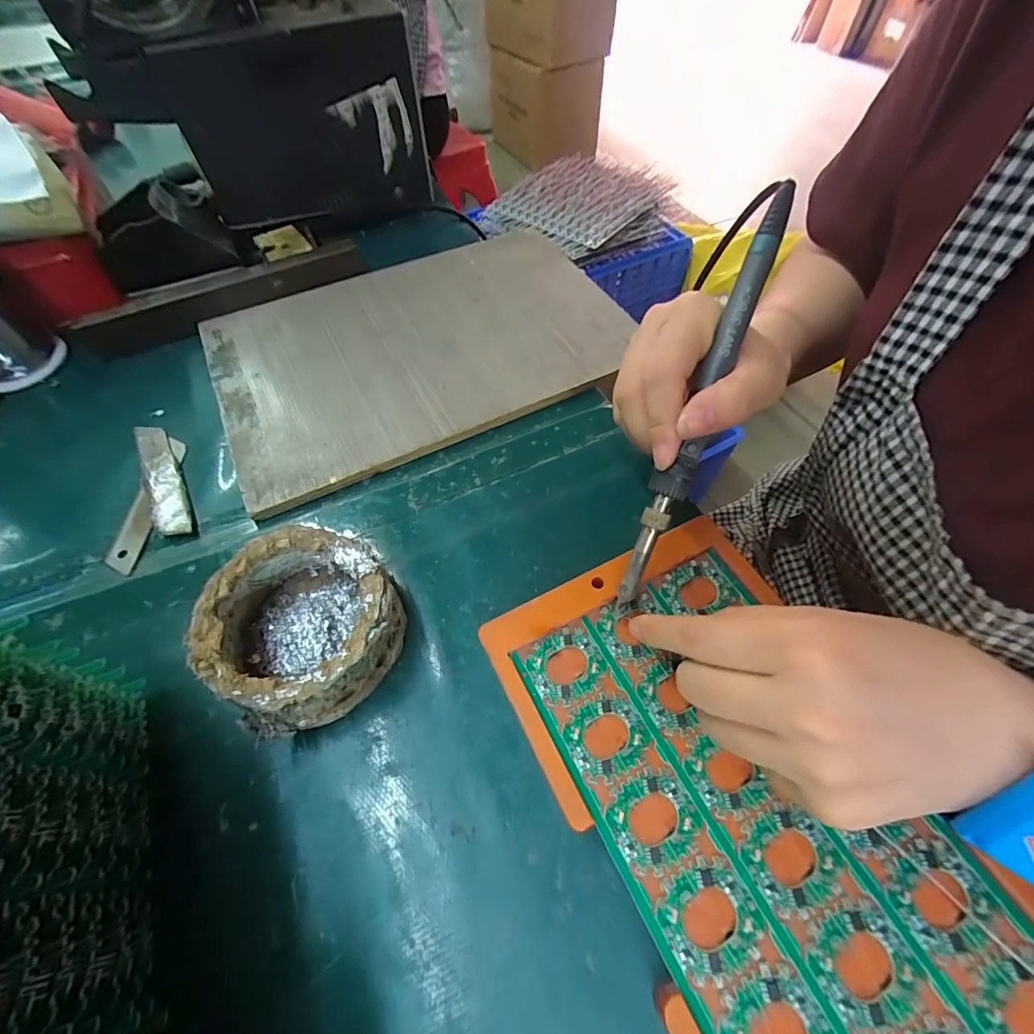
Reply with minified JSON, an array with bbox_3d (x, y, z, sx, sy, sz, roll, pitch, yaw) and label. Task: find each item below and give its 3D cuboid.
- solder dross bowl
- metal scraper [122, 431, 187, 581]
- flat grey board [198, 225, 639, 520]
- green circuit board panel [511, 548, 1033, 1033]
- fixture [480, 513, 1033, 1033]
[{"bbox_3d":[-0.100,0.050,0.221,0.083,0.040,0.092,-22,61,-12],"label":"solder dross bowl"},{"bbox_3d":[-0.221,-0.025,0.285,0.020,0.008,0.096,-30,63,-16],"label":"metal scraper"},{"bbox_3d":[-0.071,-0.132,0.346,0.289,0.012,0.193,-25,62,-13],"label":"flat grey board"},{"bbox_3d":[0.097,0.117,0.184,0.118,0.008,0.201,-24,62,-13],"label":"green circuit board panel"},{"bbox_3d":[0.096,0.116,0.183,0.136,0.013,0.235,-24,62,-13],"label":"fixture"}]

